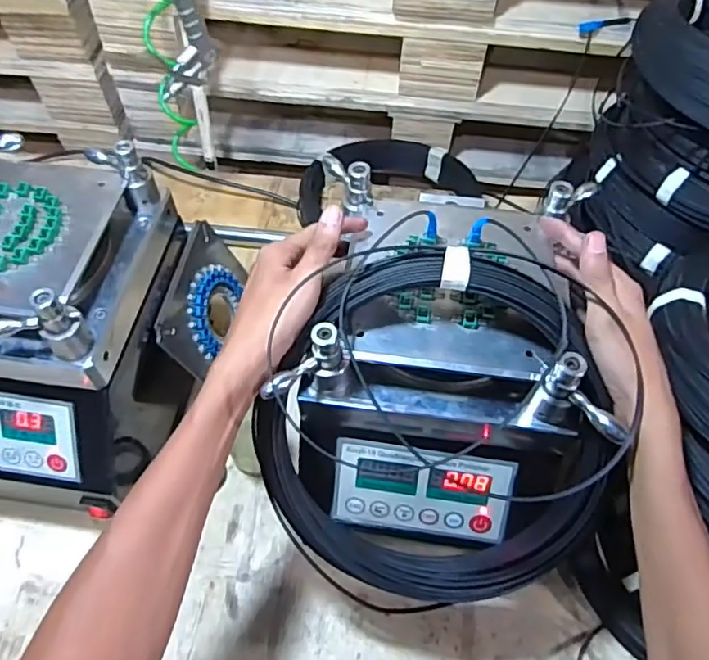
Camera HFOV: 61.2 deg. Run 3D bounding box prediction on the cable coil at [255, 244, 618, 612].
[{"bbox_3d":[0.068,0.085,0.474,0.266,0.068,0.280,2,104,6],"label":"cable coil"}]

